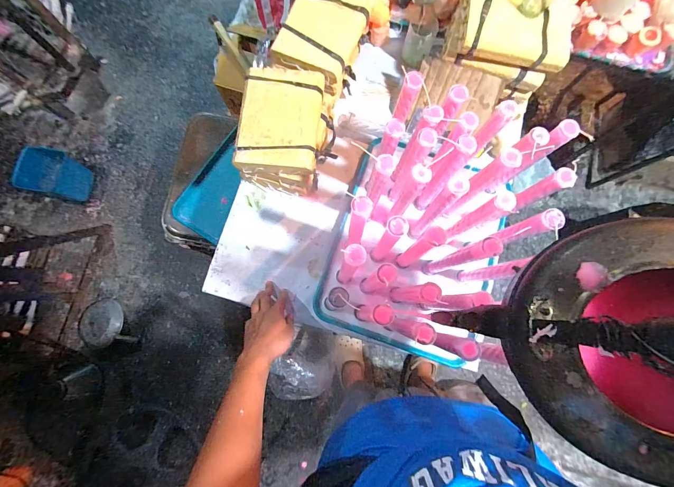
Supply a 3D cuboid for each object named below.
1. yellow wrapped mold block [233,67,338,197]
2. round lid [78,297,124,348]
[{"bbox_3d":[-0.104,-0.243,0.685,0.188,0.124,0.227,13,80,1],"label":"yellow wrapped mold block"},{"bbox_3d":[-1.032,0.343,1.369,0.182,0.028,0.201,-28,73,-5],"label":"round lid"}]

